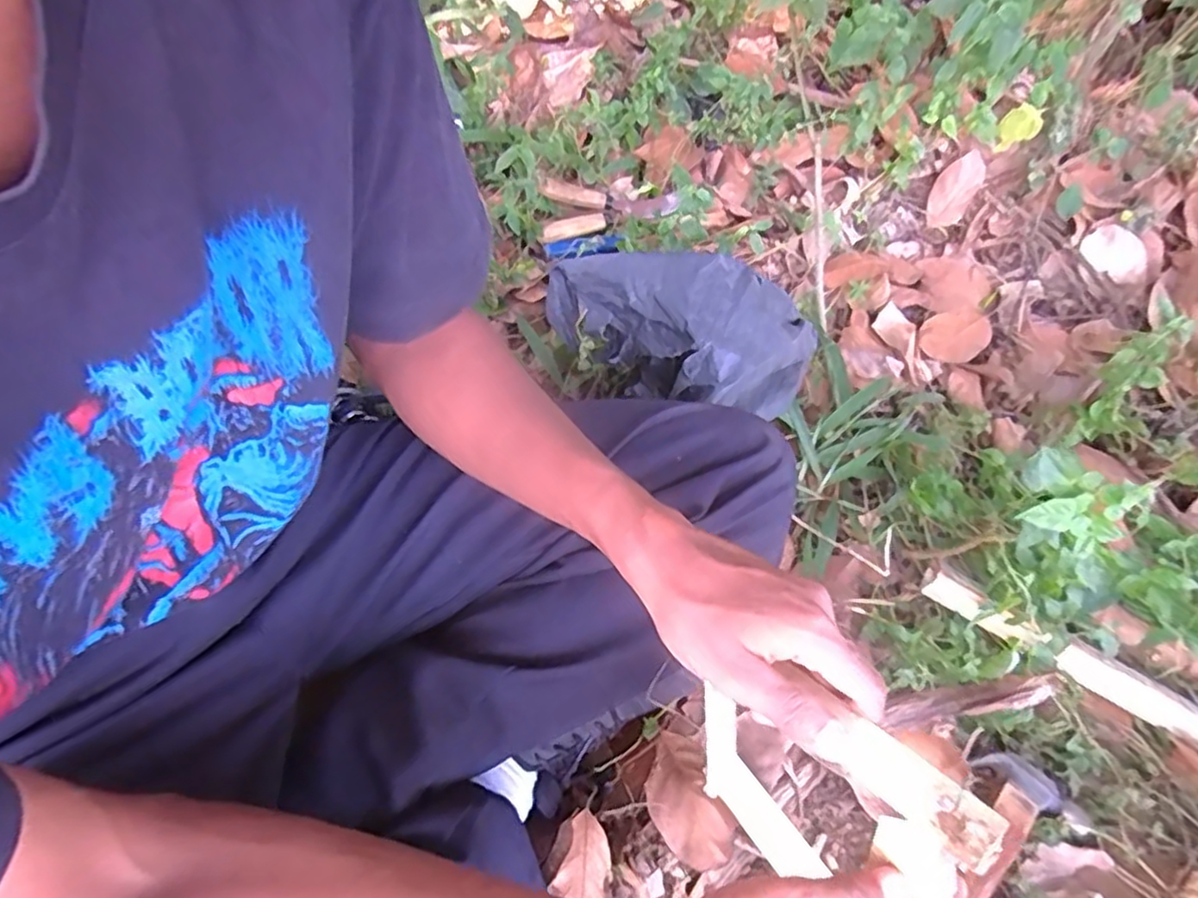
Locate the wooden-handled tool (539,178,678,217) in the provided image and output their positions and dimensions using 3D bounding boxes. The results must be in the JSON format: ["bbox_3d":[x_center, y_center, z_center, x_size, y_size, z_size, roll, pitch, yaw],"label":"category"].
[{"bbox_3d":[0.013,-0.328,0.869,0.176,0.037,0.022,-2,50,-8],"label":"wooden-handled tool"}]

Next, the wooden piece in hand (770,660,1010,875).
[{"bbox_3d":[0.138,0.149,0.291,0.028,0.009,0.069,-28,41,-27],"label":"wooden piece in hand"}]

